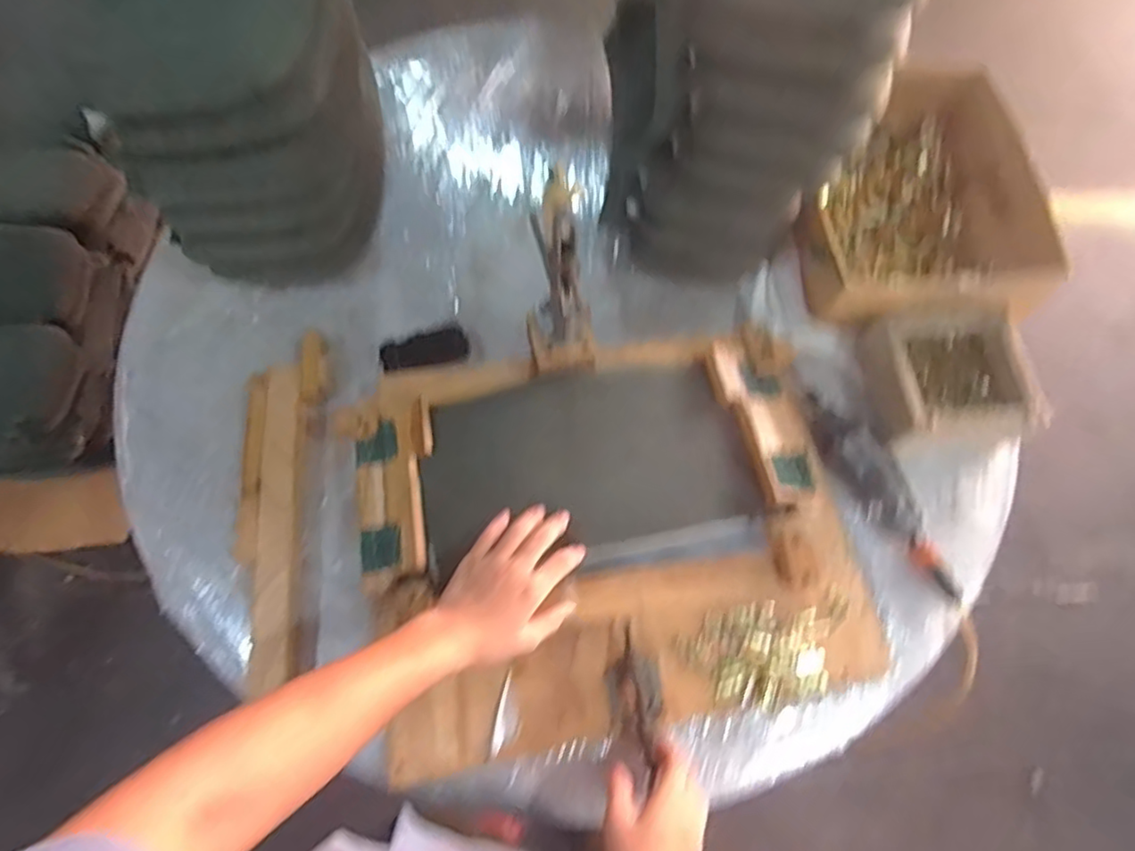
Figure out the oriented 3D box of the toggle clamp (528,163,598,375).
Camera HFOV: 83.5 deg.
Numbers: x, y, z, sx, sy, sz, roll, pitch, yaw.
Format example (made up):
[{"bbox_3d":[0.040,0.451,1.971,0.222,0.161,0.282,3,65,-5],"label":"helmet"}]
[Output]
[{"bbox_3d":[-0.002,-0.140,0.635,0.068,0.208,0.092,-8,68,-6],"label":"toggle clamp"}]

